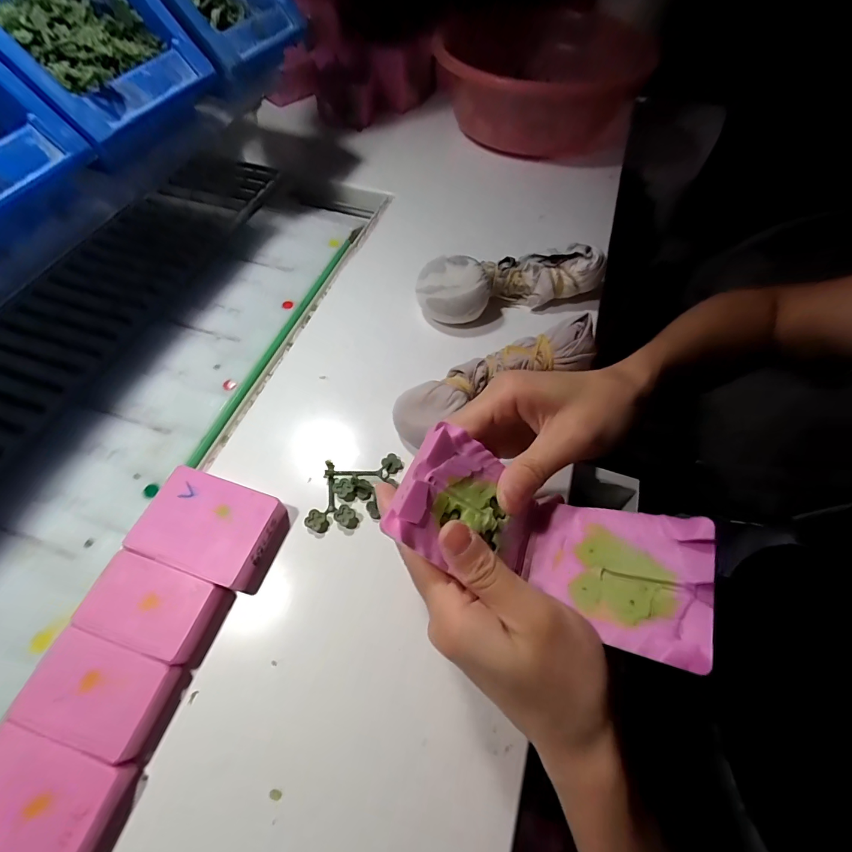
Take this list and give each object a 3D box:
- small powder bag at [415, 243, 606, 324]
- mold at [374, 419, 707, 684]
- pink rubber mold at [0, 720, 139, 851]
[{"bbox_3d":[0.076,-0.127,0.352,0.166,0.050,0.048,-7,60,-5],"label":"small powder bag"},{"bbox_3d":[0.050,0.051,0.180,0.130,0.052,0.058,23,62,3],"label":"mold"},{"bbox_3d":[-0.183,0.176,0.184,0.072,0.012,0.044,14,60,7],"label":"pink rubber mold"}]

